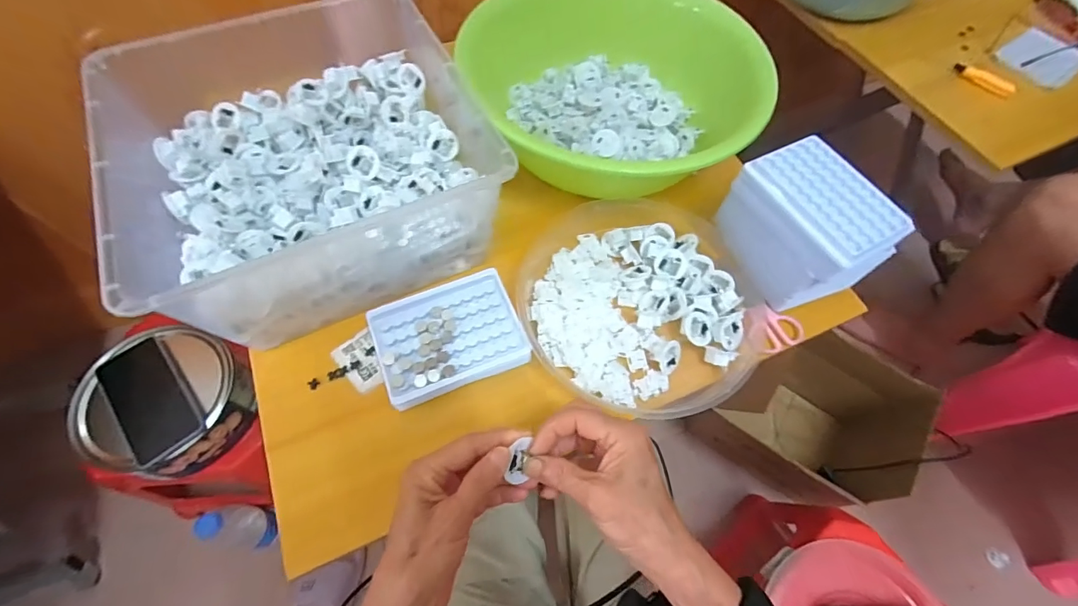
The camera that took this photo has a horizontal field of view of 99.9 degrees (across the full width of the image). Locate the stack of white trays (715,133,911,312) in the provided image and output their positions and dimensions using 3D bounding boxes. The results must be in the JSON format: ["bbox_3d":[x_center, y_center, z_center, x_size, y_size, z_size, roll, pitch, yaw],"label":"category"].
[{"bbox_3d":[0.265,-0.074,0.451,0.094,0.099,0.134,-23,65,-14],"label":"stack of white trays"}]

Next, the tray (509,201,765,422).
[{"bbox_3d":[0.101,-0.009,0.466,0.242,0.048,0.234,1,62,-2],"label":"tray"}]

